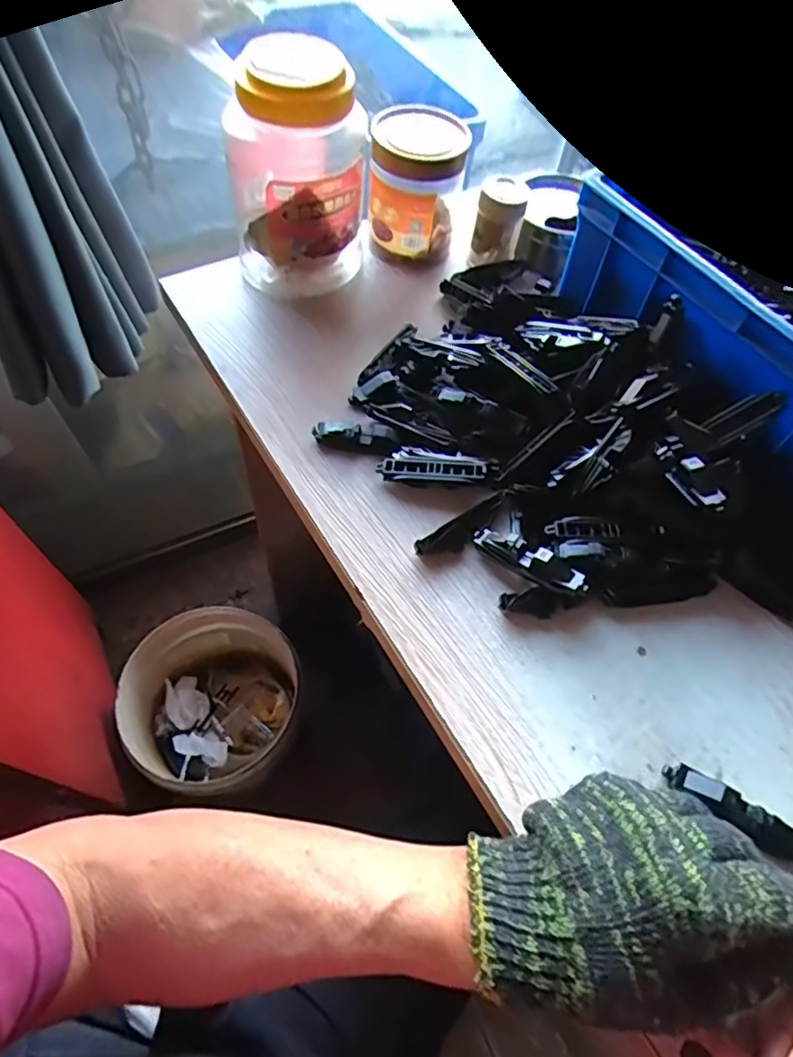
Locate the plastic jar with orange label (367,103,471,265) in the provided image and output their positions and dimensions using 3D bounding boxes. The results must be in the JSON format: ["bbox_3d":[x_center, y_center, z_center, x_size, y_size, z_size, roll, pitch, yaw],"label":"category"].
[{"bbox_3d":[0.019,-0.320,0.551,0.086,0.104,0.081,2,59,-4],"label":"plastic jar with orange label"}]

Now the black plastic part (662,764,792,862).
[{"bbox_3d":[0.194,0.160,0.332,0.081,0.020,0.019,33,62,14],"label":"black plastic part"}]

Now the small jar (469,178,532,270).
[{"bbox_3d":[0.099,-0.292,0.560,0.044,0.073,0.050,14,59,4],"label":"small jar"}]

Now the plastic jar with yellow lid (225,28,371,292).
[{"bbox_3d":[-0.081,-0.292,0.499,0.114,0.174,0.094,-3,59,-7],"label":"plastic jar with yellow lid"}]

